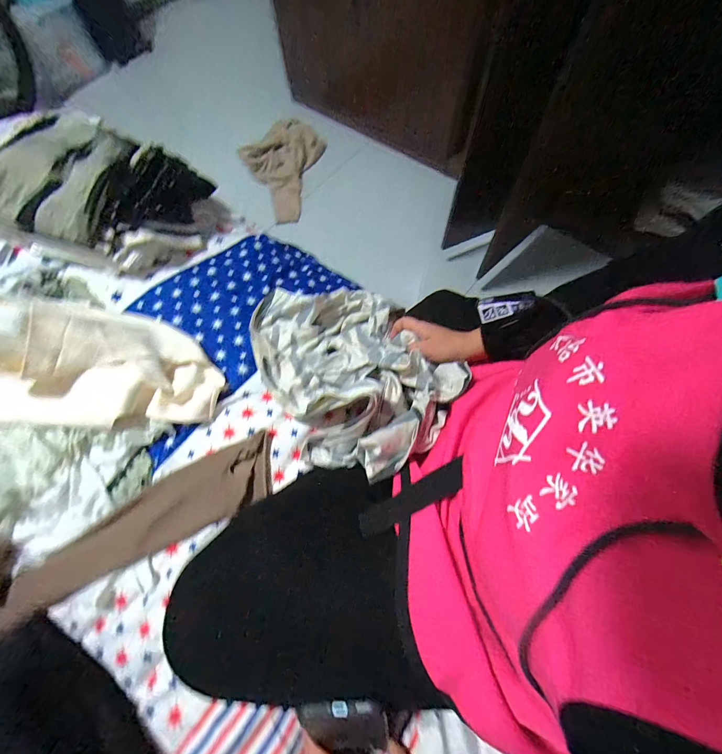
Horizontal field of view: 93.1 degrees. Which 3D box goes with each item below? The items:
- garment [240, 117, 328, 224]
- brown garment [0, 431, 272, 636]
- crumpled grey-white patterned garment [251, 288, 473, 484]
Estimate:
[{"bbox_3d":[-0.365,-0.926,1.510,0.302,0.163,0.477,8,68,5],"label":"garment"},{"bbox_3d":[-0.388,0.214,0.381,0.556,0.107,0.200,-38,71,-13],"label":"brown garment"},{"bbox_3d":[-0.026,-0.037,0.505,0.234,0.116,0.359,-28,69,-10],"label":"crumpled grey-white patterned garment"}]

